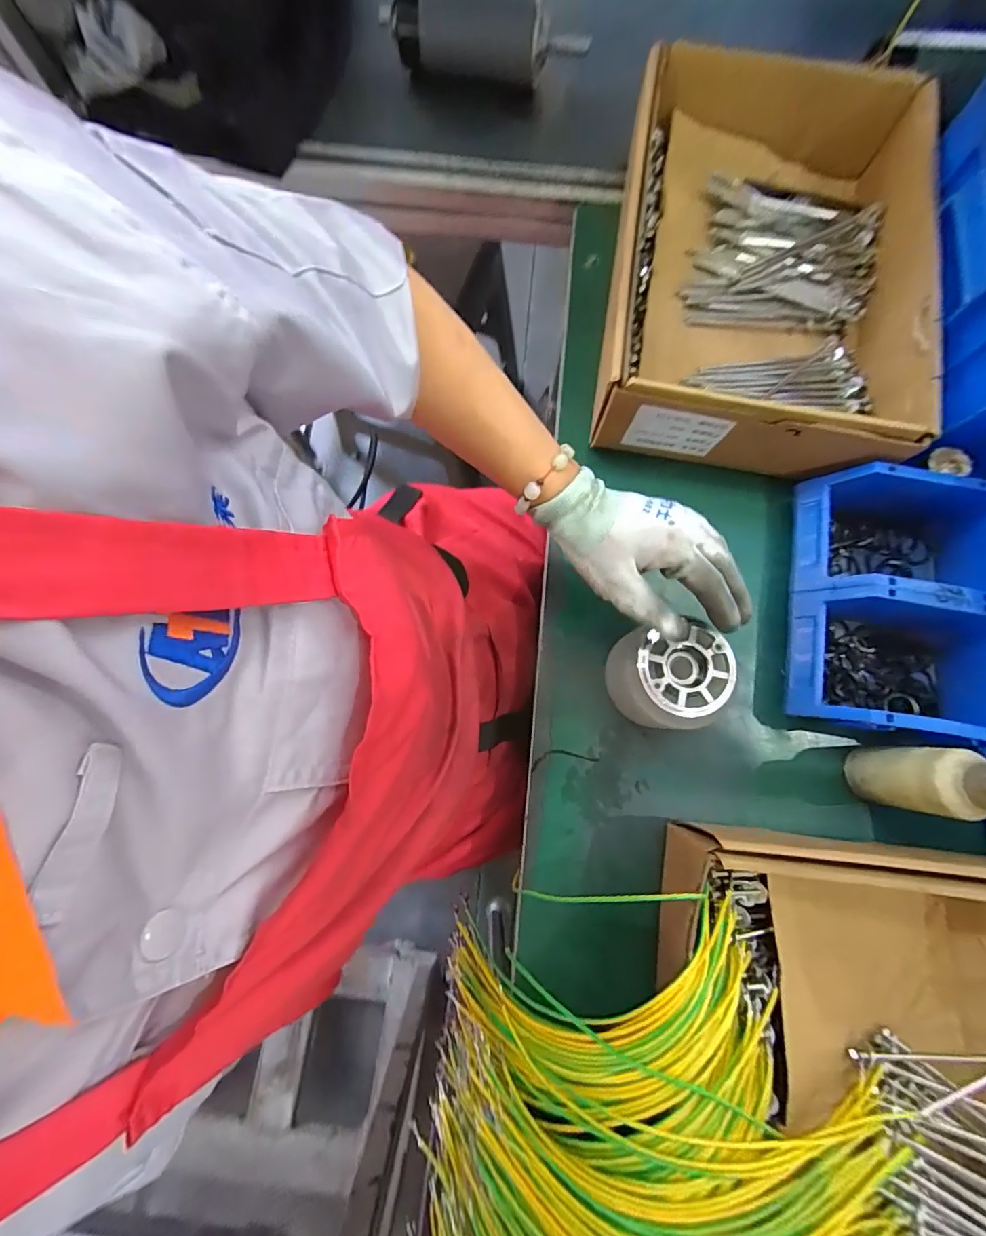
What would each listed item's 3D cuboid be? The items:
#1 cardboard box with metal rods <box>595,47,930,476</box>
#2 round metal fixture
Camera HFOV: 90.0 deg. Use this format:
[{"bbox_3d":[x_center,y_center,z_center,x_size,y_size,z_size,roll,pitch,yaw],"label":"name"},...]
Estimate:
[{"bbox_3d":[0.250,-0.331,0.464,0.265,0.093,0.366,10,78,1],"label":"cardboard box with metal rods"},{"bbox_3d":[0.141,0.048,0.396,0.076,0.068,0.078,0,79,-1],"label":"round metal fixture"}]

